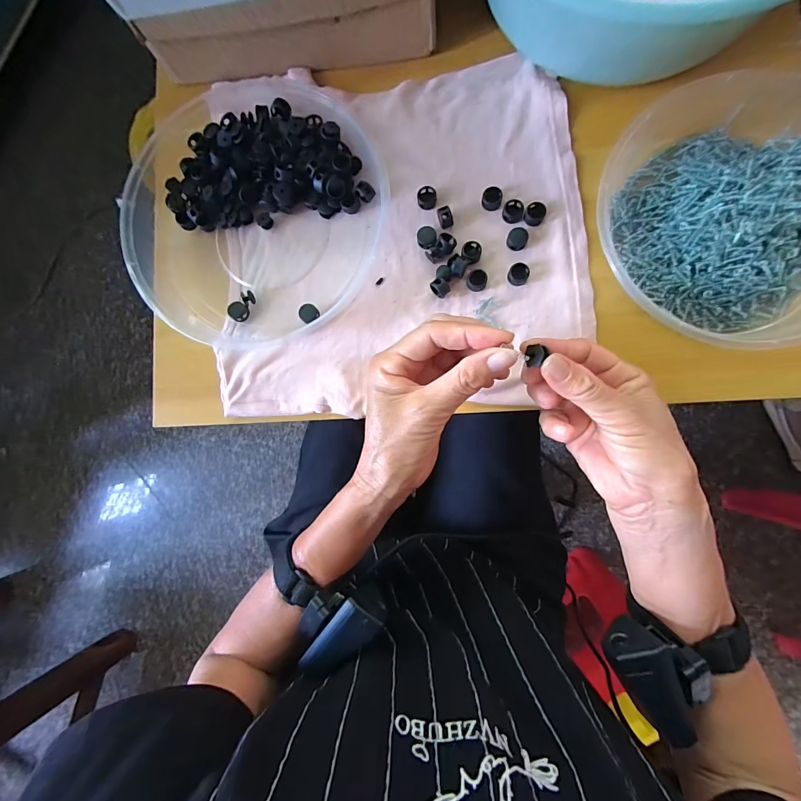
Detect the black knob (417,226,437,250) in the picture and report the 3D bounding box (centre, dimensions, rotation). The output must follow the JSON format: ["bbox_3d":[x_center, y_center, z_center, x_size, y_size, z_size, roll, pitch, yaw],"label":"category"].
[{"bbox_3d":[0.023,-0.144,0.318,0.016,0.009,0.019,0,86,5],"label":"black knob"}]

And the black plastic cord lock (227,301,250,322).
[{"bbox_3d":[-0.149,-0.082,0.332,0.015,0.014,0.017,30,89,7],"label":"black plastic cord lock"}]

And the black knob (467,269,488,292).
[{"bbox_3d":[0.067,-0.105,0.311,0.017,0.009,0.018,0,86,5],"label":"black knob"}]

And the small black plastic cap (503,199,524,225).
[{"bbox_3d":[0.097,-0.163,0.309,0.017,0.006,0.017,0,86,5],"label":"small black plastic cap"}]

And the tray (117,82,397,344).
[{"bbox_3d":[-0.128,-0.170,0.322,0.231,0.031,0.243,1,86,6],"label":"tray"}]

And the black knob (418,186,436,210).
[{"bbox_3d":[0.024,-0.181,0.320,0.016,0.008,0.016,-1,86,5],"label":"black knob"}]

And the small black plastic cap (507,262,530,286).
[{"bbox_3d":[0.101,-0.108,0.306,0.017,0.008,0.017,0,86,5],"label":"small black plastic cap"}]

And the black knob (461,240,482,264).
[{"bbox_3d":[0.062,-0.129,0.312,0.016,0.010,0.016,0,86,5],"label":"black knob"}]

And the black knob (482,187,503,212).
[{"bbox_3d":[0.079,-0.175,0.311,0.017,0.011,0.017,0,86,5],"label":"black knob"}]

